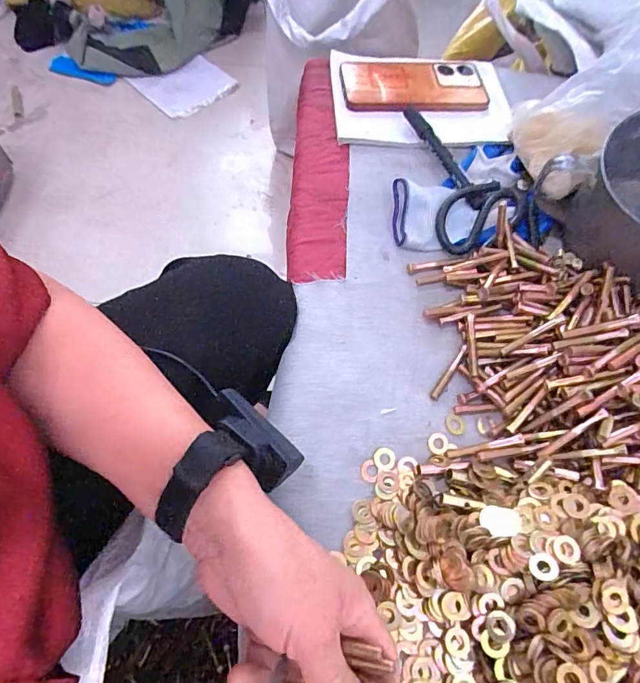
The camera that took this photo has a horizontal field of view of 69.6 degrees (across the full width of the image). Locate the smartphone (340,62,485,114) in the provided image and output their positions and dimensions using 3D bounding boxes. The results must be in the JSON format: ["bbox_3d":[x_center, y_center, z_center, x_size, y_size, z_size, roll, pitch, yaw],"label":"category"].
[{"bbox_3d":[0.113,-0.300,0.541,0.169,0.013,0.092,-1,66,-7],"label":"smartphone"}]

